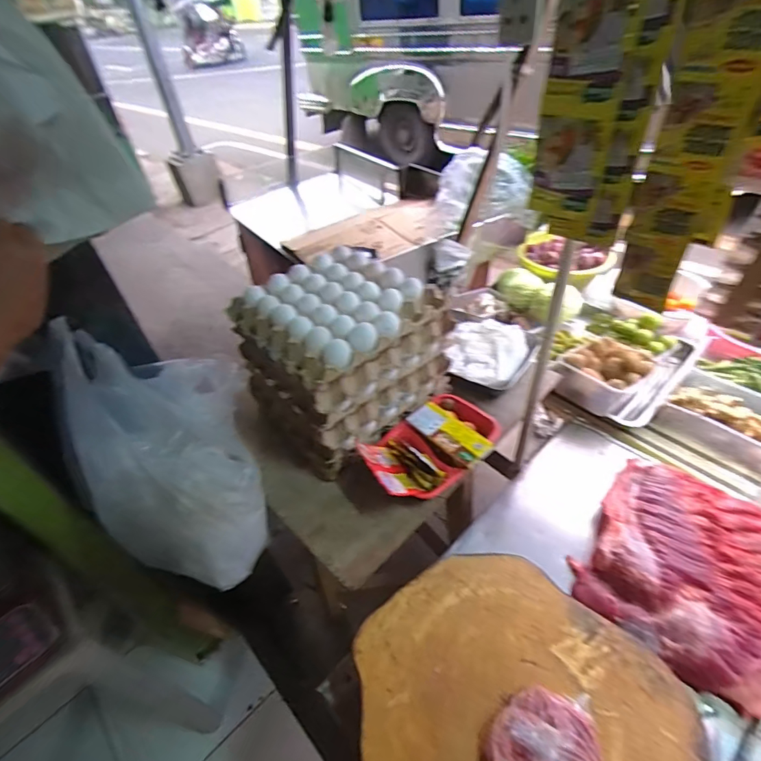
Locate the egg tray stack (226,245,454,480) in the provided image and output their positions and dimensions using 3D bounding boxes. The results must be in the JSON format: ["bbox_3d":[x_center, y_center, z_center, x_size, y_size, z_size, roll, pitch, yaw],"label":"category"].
[{"bbox_3d":[-0.069,-0.046,0.817,0.294,0.254,0.265,-34,51,-24],"label":"egg tray stack"}]

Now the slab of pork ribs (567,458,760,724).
[{"bbox_3d":[0.523,0.304,0.746,0.300,0.052,0.334,30,56,31],"label":"slab of pork ribs"}]

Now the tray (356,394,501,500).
[{"bbox_3d":[0.085,0.106,0.757,0.249,0.074,0.153,-31,50,-22],"label":"tray"}]

